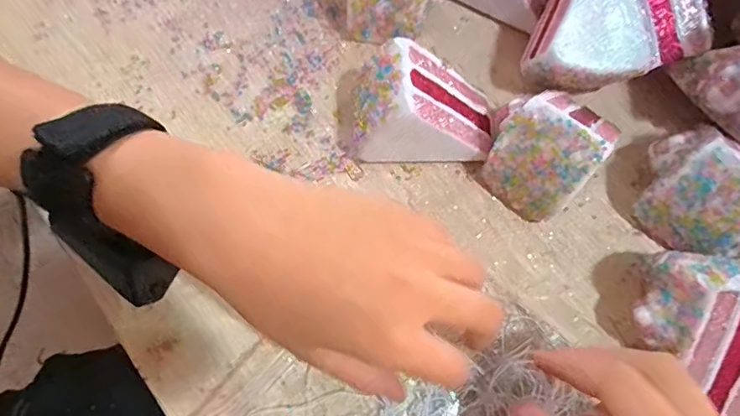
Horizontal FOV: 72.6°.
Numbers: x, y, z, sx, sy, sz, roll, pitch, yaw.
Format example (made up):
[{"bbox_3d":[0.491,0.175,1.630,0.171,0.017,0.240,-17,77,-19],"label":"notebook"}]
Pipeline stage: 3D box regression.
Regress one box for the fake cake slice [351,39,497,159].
[{"bbox_3d":[0.033,-0.060,0.296,0.090,0.062,0.049,-2,72,-3],"label":"fake cake slice"}]

